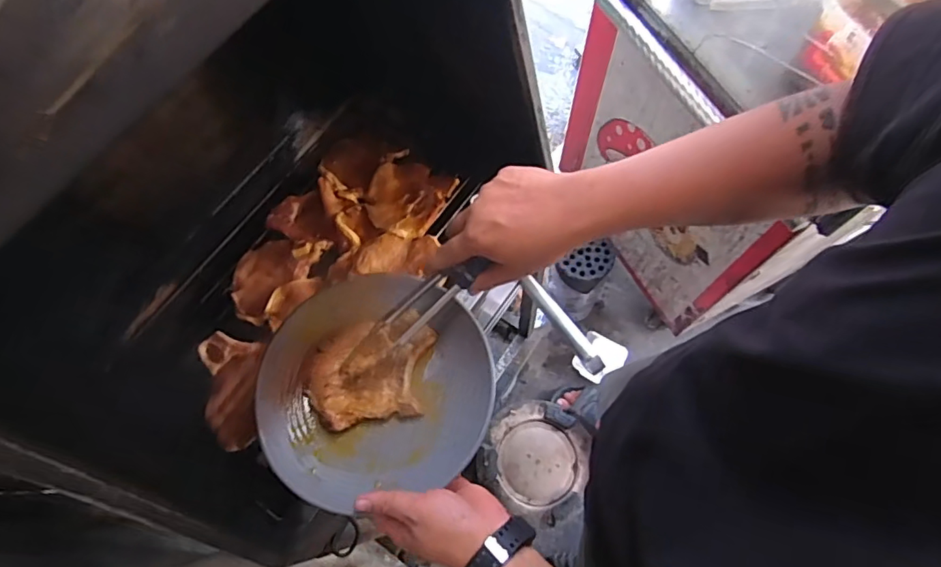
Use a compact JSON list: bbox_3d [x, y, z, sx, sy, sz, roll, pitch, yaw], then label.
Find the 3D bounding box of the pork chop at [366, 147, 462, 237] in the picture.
[{"bbox_3d":[-0.093,-0.130,0.767,0.110,0.017,0.125,22,72,11],"label":"pork chop"}]

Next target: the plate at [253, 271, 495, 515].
[{"bbox_3d":[-0.099,0.101,0.555,0.240,0.026,0.226,-1,70,3],"label":"plate"}]

